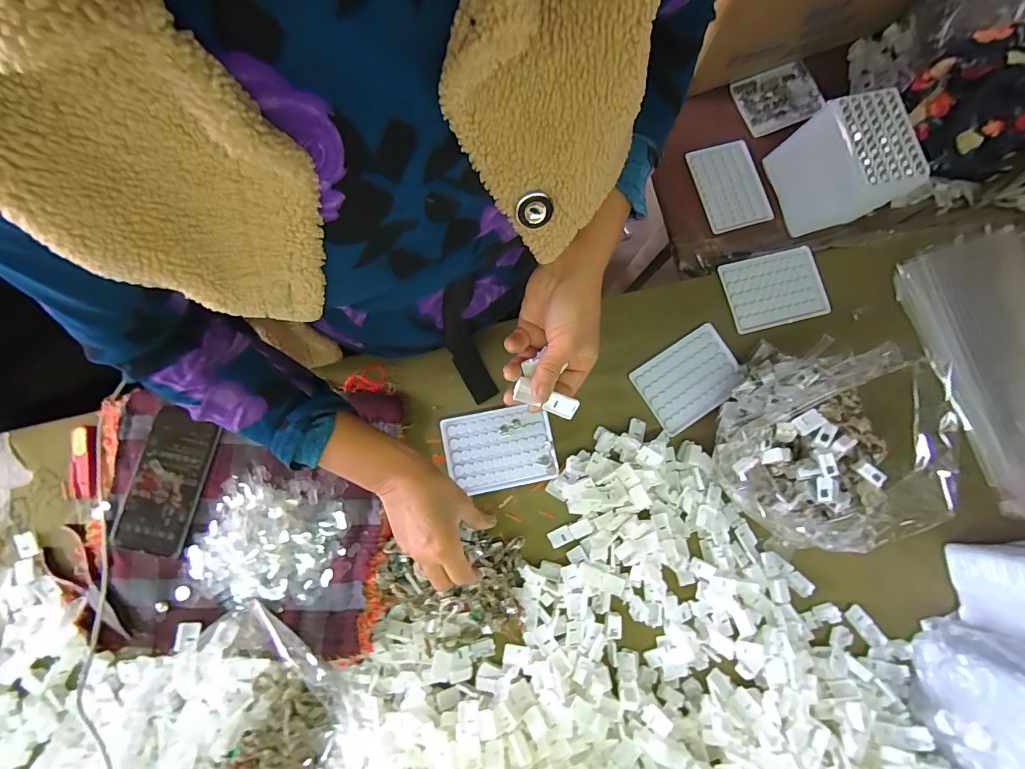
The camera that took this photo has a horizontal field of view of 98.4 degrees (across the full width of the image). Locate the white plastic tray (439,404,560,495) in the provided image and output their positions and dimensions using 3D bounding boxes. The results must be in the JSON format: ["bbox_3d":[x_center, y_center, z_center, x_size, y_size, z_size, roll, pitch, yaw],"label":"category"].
[{"bbox_3d":[-0.016,0.077,0.533,0.128,0.006,0.093,-11,83,-4],"label":"white plastic tray"}]

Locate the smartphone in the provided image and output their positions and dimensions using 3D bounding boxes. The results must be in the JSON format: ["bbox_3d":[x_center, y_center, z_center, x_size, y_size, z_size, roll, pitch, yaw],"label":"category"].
[{"bbox_3d":[-0.390,0.108,0.497,0.075,0.015,0.154,14,82,0],"label":"smartphone"}]

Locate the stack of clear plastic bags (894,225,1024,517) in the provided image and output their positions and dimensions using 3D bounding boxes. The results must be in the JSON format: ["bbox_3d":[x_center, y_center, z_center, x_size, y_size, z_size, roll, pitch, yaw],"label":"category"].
[{"bbox_3d":[0.636,-0.026,0.555,0.171,0.032,0.341,-14,83,-4],"label":"stack of clear plastic bags"}]

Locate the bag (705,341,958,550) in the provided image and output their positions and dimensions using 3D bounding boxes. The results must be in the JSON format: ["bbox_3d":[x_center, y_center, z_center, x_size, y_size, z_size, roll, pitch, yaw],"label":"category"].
[{"bbox_3d":[0.329,0.064,0.480,0.172,0.137,0.210,18,82,0],"label":"bag"}]

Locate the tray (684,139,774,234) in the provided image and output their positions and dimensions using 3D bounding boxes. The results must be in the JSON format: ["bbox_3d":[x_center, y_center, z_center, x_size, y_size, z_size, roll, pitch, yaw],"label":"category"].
[{"bbox_3d":[0.313,-0.287,0.639,0.088,0.008,0.131,-16,81,3],"label":"tray"}]

